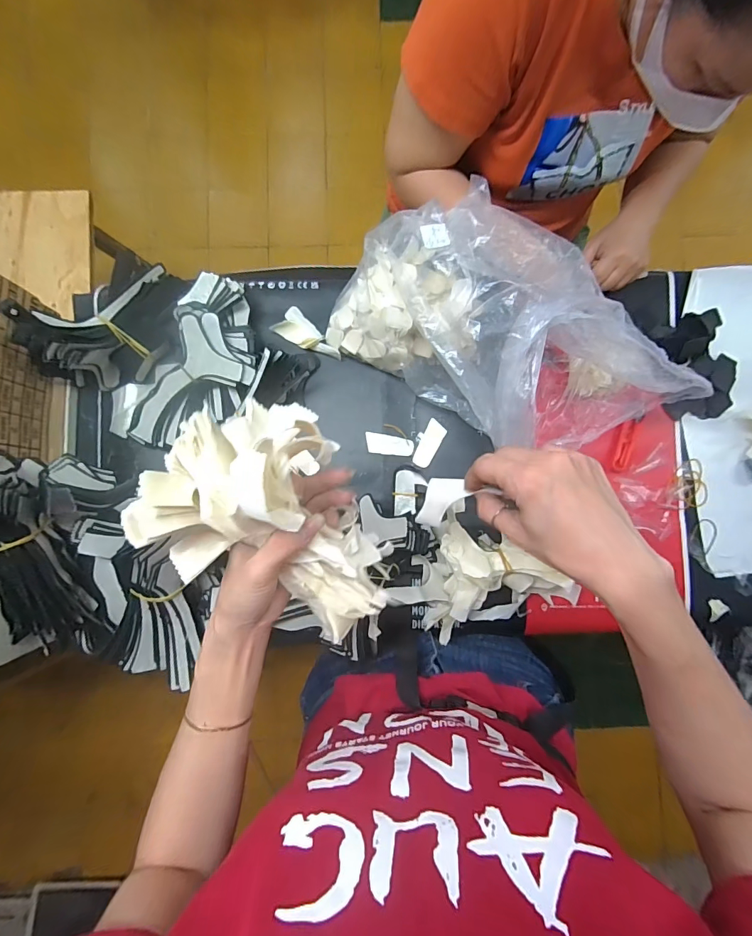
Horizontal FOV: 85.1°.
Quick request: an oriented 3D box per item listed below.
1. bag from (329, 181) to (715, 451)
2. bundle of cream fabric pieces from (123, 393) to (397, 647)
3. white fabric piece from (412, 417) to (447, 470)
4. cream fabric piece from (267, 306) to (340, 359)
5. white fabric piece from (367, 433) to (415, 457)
[{"bbox_3d":[0.165,-0.166,0.495,0.425,0.208,0.246,36,87,1],"label":"bag"},{"bbox_3d":[-0.058,0.036,0.286,0.162,0.094,0.127,27,87,1],"label":"bundle of cream fabric pieces"},{"bbox_3d":[0.077,-0.034,0.588,0.029,0.004,0.069,28,87,1],"label":"white fabric piece"},{"bbox_3d":[-0.097,-0.187,0.588,0.102,0.020,0.046,39,88,1],"label":"cream fabric piece"},{"bbox_3d":[0.019,-0.033,0.589,0.068,0.004,0.029,8,87,0],"label":"white fabric piece"}]

